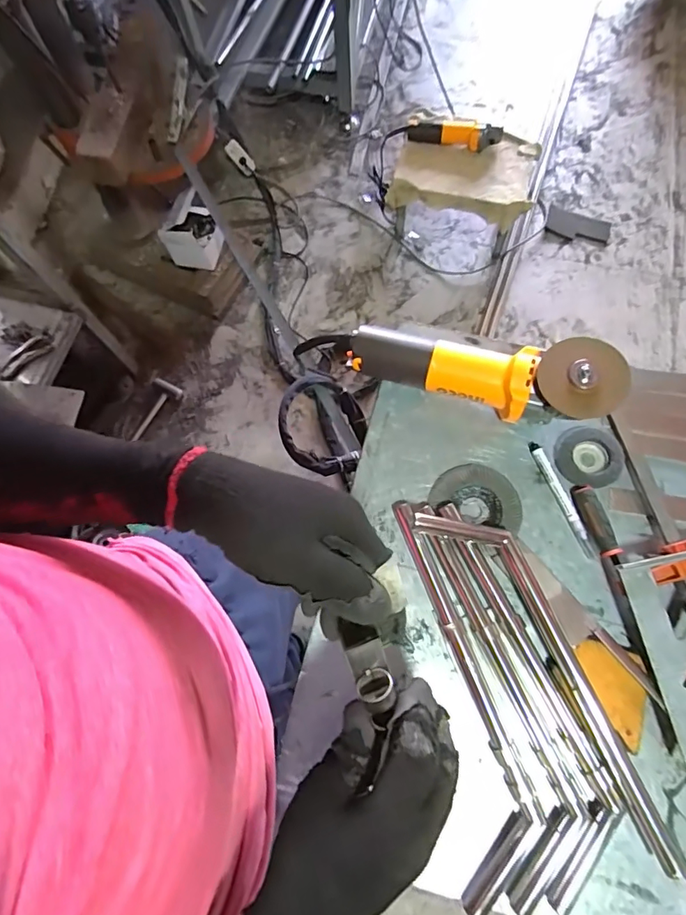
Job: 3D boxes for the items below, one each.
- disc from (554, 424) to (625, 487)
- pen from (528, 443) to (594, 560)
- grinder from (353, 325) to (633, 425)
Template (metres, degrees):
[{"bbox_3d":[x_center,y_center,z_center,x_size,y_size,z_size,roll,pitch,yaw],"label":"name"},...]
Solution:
[{"bbox_3d":[0.265,-0.001,0.525,0.063,0.017,0.066,-11,73,0],"label":"disc"},{"bbox_3d":[0.232,0.042,0.513,0.013,0.008,0.130,-22,73,-3],"label":"pen"},{"bbox_3d":[0.143,-0.086,0.518,0.273,0.086,0.070,12,73,21],"label":"grinder"}]

